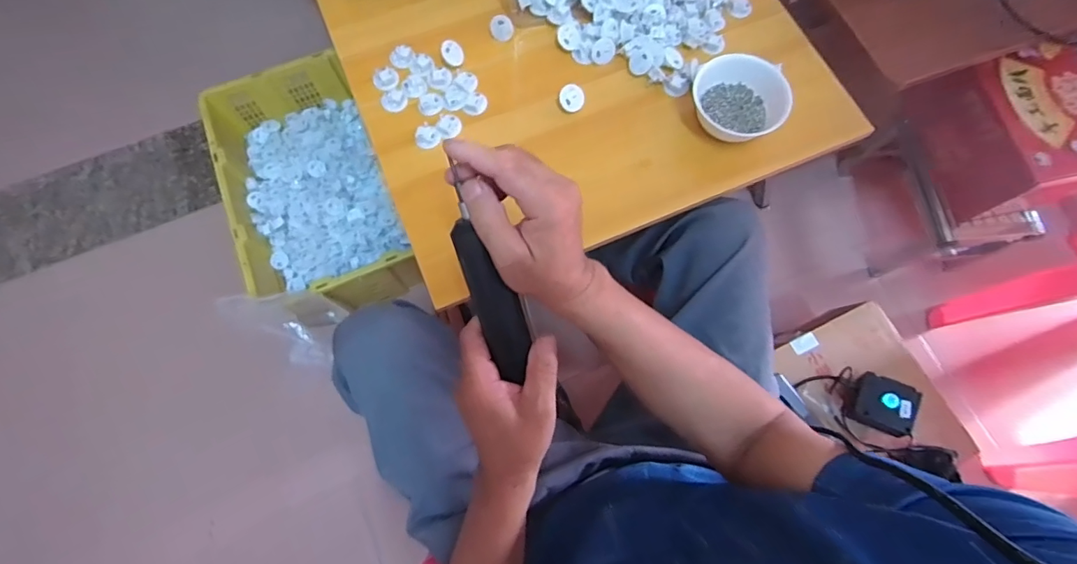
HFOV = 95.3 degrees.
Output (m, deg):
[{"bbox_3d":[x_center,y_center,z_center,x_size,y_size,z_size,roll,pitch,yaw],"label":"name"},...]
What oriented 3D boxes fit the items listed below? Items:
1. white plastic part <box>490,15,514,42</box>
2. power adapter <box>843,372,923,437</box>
[{"bbox_3d":[-0.047,-0.341,0.658,0.031,0.033,0.013,53,47,-26],"label":"white plastic part"},{"bbox_3d":[0.521,0.186,0.743,0.082,0.029,0.076,26,85,20],"label":"power adapter"}]

